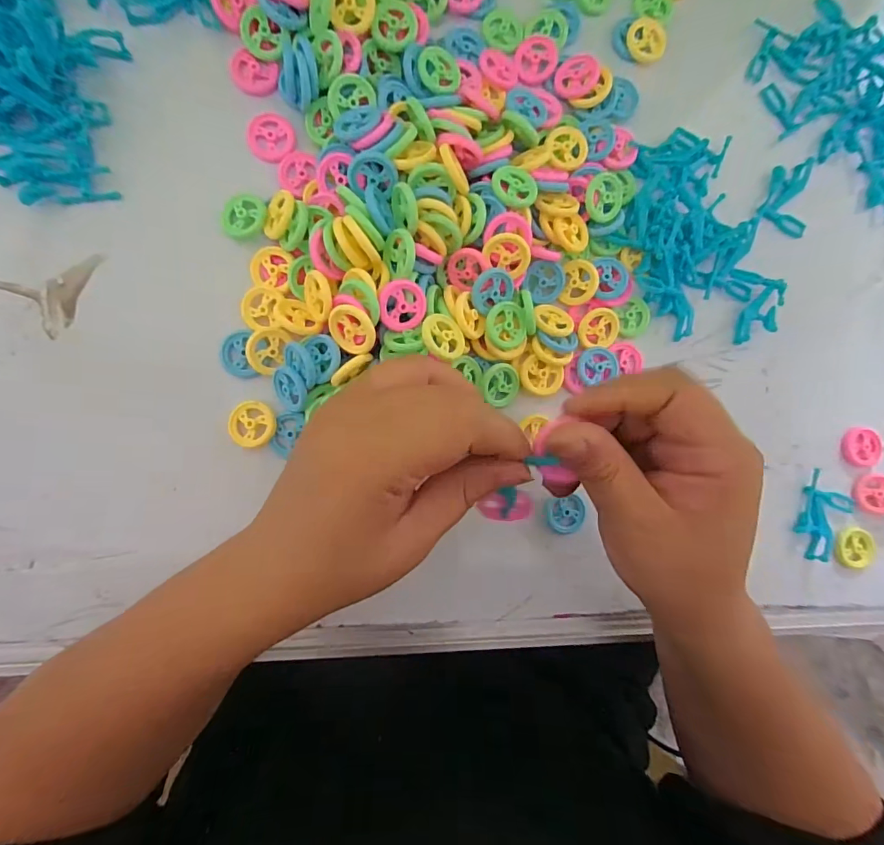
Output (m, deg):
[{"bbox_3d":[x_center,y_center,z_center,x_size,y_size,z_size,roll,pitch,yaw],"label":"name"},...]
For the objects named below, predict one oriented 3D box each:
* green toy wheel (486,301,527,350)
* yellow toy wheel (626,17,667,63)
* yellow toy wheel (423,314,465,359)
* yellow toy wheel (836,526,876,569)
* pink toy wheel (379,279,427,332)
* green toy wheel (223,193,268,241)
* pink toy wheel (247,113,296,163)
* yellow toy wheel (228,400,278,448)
[{"bbox_3d":[0.042,-0.062,0.283,0.027,0.004,0.030,-4,106,-18],"label":"green toy wheel"},{"bbox_3d":[0.149,-0.278,0.320,0.030,0.010,0.030,0,88,-6],"label":"yellow toy wheel"},{"bbox_3d":[0.002,-0.051,0.260,0.028,0.004,0.027,-4,81,-34],"label":"yellow toy wheel"},{"bbox_3d":[0.308,0.093,0.324,0.030,0.004,0.029,5,87,-6],"label":"yellow toy wheel"},{"bbox_3d":[-0.023,-0.069,0.261,0.028,0.004,0.030,-6,108,-20],"label":"pink toy wheel"},{"bbox_3d":[-0.124,-0.131,0.277,0.026,0.005,0.030,17,86,-5],"label":"green toy wheel"},{"bbox_3d":[-0.111,-0.186,0.284,0.030,0.004,0.030,0,88,-6],"label":"pink toy wheel"},{"bbox_3d":[-0.119,0.001,0.274,0.028,0.007,0.028,0,88,-6],"label":"yellow toy wheel"}]

